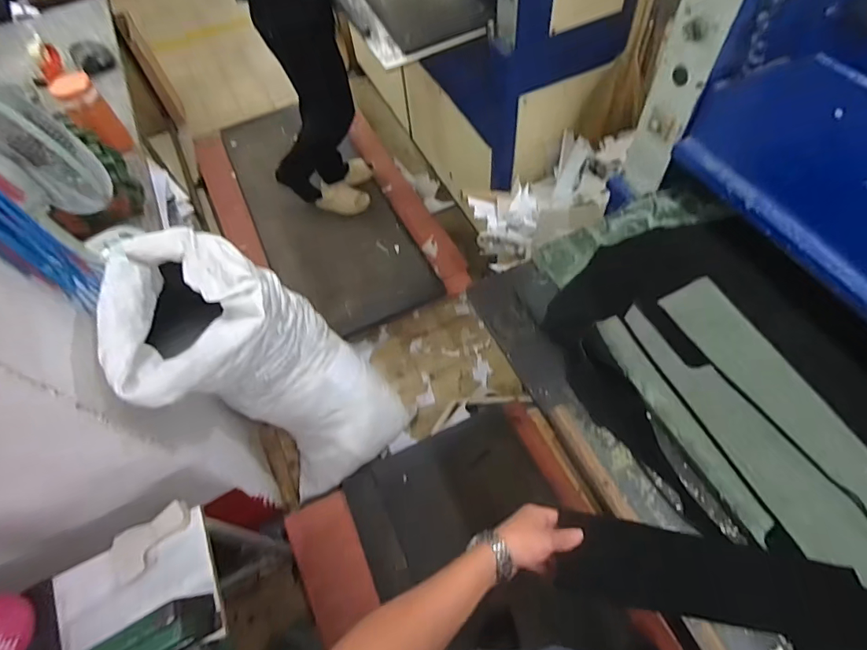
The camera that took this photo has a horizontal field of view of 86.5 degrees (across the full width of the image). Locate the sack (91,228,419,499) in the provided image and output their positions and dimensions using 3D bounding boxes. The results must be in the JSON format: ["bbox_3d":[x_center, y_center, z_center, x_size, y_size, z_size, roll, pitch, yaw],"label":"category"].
[{"bbox_3d":[-0.413,0.121,1.294,0.412,0.980,0.456,40,70,23],"label":"sack"}]

